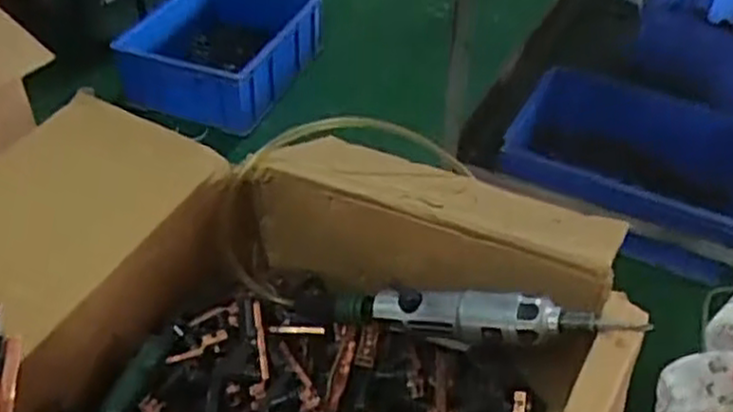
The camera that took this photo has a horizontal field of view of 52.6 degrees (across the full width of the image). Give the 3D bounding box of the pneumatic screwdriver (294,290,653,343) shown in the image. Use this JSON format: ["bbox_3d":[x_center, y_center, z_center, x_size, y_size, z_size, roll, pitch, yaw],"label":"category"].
[{"bbox_3d":[0.060,0.086,0.590,0.288,0.041,0.034,-2,36,32],"label":"pneumatic screwdriver"}]

